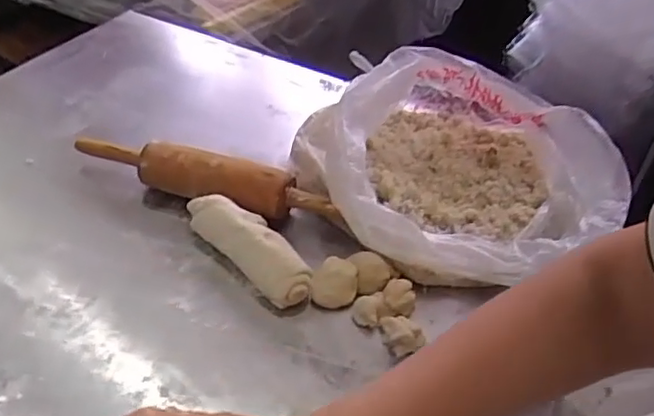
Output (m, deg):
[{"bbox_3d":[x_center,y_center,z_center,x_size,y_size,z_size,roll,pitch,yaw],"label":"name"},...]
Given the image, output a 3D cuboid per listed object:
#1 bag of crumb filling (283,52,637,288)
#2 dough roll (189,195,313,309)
[{"bbox_3d":[0.132,-0.049,0.685,0.293,0.135,0.318,-24,49,-29],"label":"bag of crumb filling"},{"bbox_3d":[-0.077,0.038,0.632,0.050,0.046,0.165,-31,52,-34],"label":"dough roll"}]

